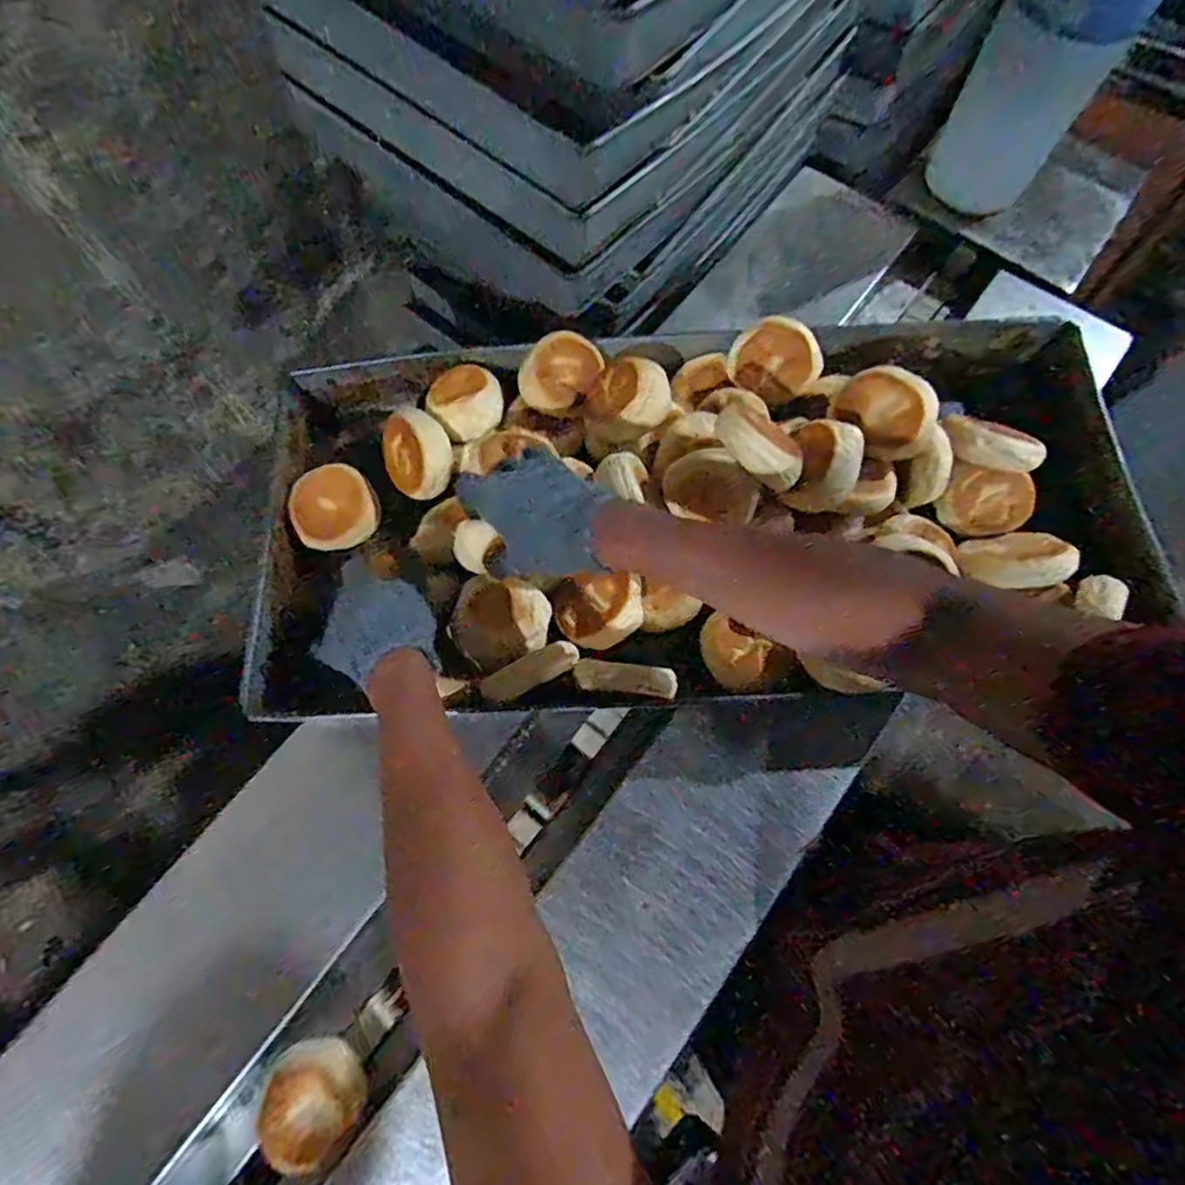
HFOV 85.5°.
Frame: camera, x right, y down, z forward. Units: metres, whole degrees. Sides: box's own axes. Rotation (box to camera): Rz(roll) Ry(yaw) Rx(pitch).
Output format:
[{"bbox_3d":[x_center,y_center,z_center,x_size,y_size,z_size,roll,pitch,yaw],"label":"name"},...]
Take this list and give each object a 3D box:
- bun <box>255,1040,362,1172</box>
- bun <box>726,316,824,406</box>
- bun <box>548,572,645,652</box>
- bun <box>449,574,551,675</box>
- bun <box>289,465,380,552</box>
[{"bbox_3d":[-0.233,0.418,0.528,0.077,0.035,0.081,0,72,1],"label":"bun"},{"bbox_3d":[0.186,-0.241,0.667,0.081,0.042,0.080,-40,103,14],"label":"bun"},{"bbox_3d":[0.005,0.017,0.595,0.083,0.034,0.059,-4,72,0],"label":"bun"},{"bbox_3d":[-0.080,0.026,0.578,0.085,0.059,0.075,-34,75,-9],"label":"bun"},{"bbox_3d":[-0.268,-0.086,0.659,0.081,0.052,0.082,-26,107,-23],"label":"bun"}]

